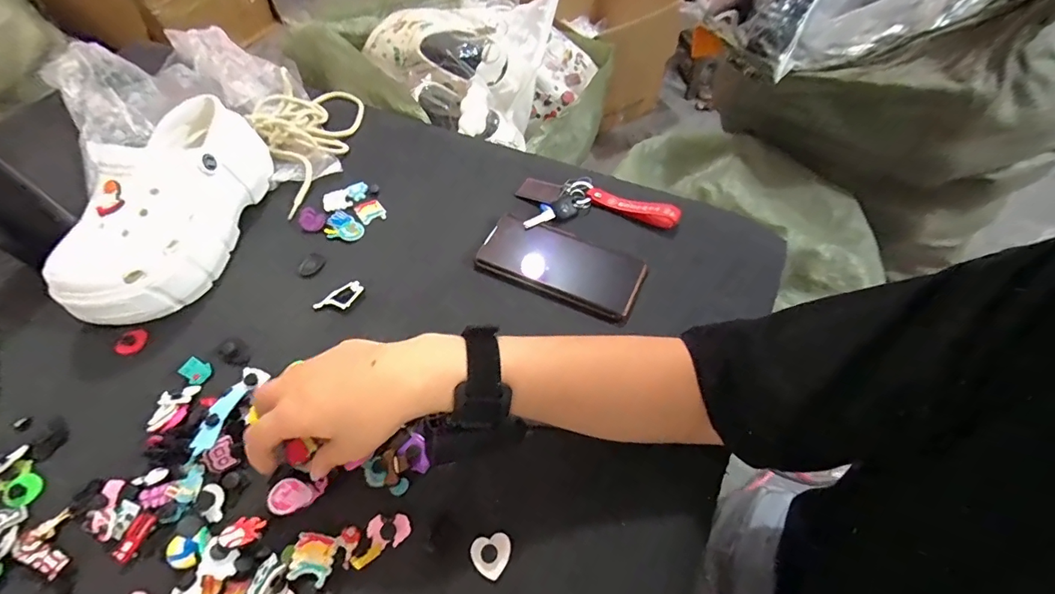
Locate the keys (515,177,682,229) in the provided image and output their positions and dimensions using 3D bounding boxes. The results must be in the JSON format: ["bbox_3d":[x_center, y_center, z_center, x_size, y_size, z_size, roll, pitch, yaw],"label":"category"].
[{"bbox_3d":[0.074,-0.103,0.491,0.166,0.014,0.069,4,57,4],"label":"keys"}]

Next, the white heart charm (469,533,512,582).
[{"bbox_3d":[-0.026,0.180,0.323,0.027,0.004,0.028,-1,57,1],"label":"white heart charm"}]

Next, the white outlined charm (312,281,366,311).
[{"bbox_3d":[-0.183,0.002,0.444,0.048,0.007,0.024,-26,60,-15],"label":"white outlined charm"}]

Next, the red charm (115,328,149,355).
[{"bbox_3d":[-0.374,0.042,0.430,0.027,0.004,0.024,-17,58,-10],"label":"red charm"}]

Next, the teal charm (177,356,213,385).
[{"bbox_3d":[-0.297,0.065,0.408,0.026,0.004,0.021,37,57,1],"label":"teal charm"}]

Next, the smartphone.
[{"bbox_3d":[0.032,-0.032,0.457,0.160,0.020,0.077,23,60,16],"label":"smartphone"}]

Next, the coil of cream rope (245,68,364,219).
[{"bbox_3d":[-0.260,-0.204,0.561,0.129,0.043,0.225,-22,59,-12],"label":"coil of cream rope"}]

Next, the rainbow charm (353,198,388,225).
[{"bbox_3d":[-0.176,-0.095,0.511,0.028,0.004,0.037,-36,63,-20],"label":"rainbow charm"}]

